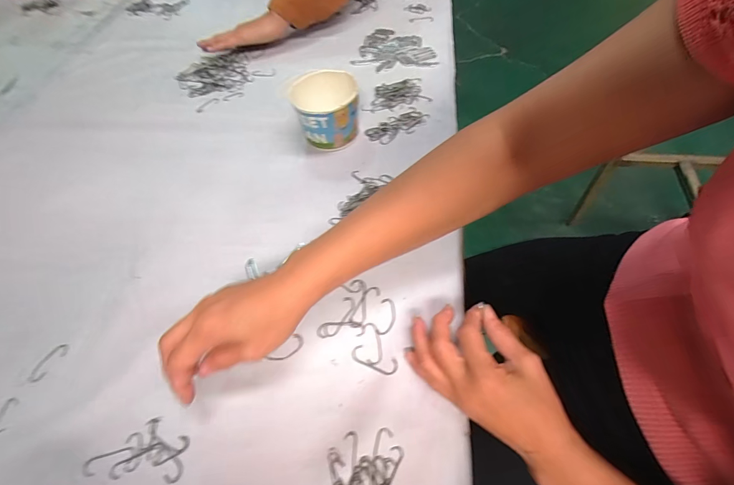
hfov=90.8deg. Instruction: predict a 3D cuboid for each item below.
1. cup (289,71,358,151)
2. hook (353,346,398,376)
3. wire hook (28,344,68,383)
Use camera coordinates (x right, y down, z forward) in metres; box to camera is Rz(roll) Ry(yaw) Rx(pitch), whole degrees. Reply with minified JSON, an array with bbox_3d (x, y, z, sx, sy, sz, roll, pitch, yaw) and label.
[{"bbox_3d":[-0.057,-0.187,0.512,0.085,0.080,0.088,-2,56,3],"label":"cup"},{"bbox_3d":[0.007,0.114,0.349,0.047,0.004,0.017,19,59,16],"label":"hook"},{"bbox_3d":[-0.329,0.124,0.373,0.017,0.004,0.042,19,59,16],"label":"wire hook"}]

